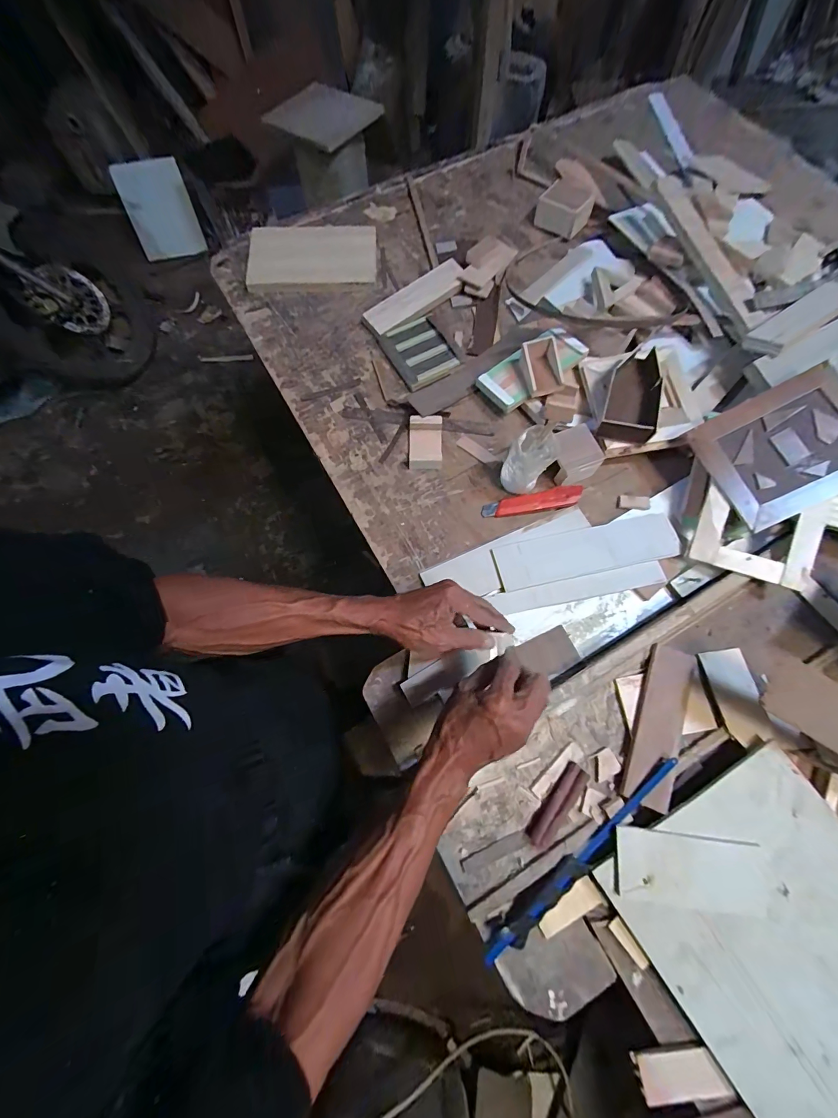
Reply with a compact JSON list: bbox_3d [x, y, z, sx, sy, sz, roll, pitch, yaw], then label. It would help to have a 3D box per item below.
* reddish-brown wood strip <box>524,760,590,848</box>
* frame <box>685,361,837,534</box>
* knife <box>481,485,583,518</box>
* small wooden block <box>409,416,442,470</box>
[{"bbox_3d":[0.163,0.288,0.443,0.027,0.012,0.098,38,76,11],"label":"reddish-brown wood strip"},{"bbox_3d":[0.501,-0.151,0.511,0.194,0.013,0.162,-27,76,10],"label":"frame"},{"bbox_3d":[0.173,-0.087,0.576,0.151,0.013,0.032,-9,72,-3],"label":"knife"},{"bbox_3d":[0.011,-0.183,0.602,0.051,0.024,0.085,0,72,0],"label":"small wooden block"}]

